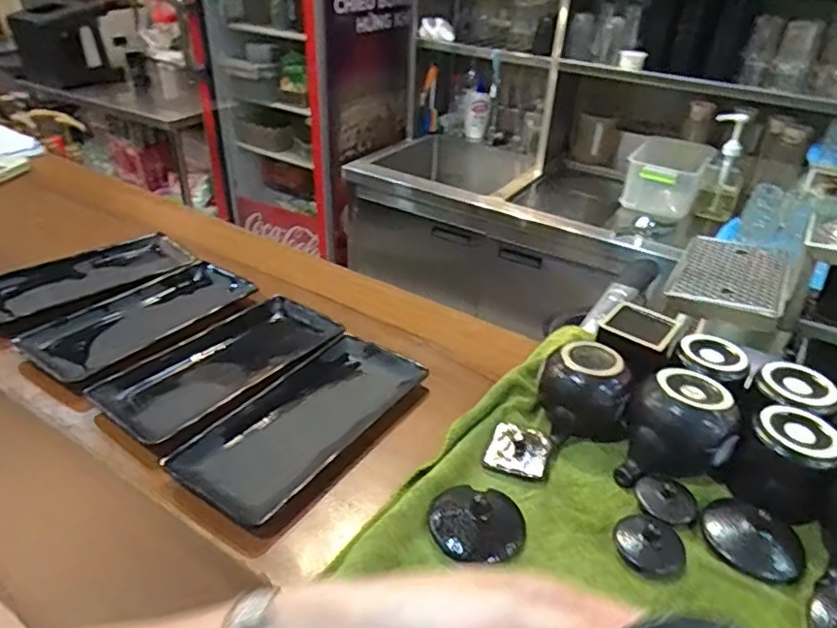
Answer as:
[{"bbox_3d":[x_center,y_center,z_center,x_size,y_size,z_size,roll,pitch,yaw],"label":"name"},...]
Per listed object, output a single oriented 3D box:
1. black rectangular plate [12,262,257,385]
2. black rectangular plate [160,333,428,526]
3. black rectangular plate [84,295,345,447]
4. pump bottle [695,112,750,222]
[{"bbox_3d":[-0.261,0.006,0.583,0.100,0.029,0.200,27,40,32],"label":"black rectangular plate"},{"bbox_3d":[-0.087,0.080,0.483,0.096,0.025,0.205,21,38,26],"label":"black rectangular plate"},{"bbox_3d":[-0.171,0.040,0.533,0.098,0.021,0.203,25,39,30],"label":"black rectangular plate"},{"bbox_3d":[0.856,-0.412,1.689,0.102,0.275,0.102,17,36,21],"label":"pump bottle"}]

